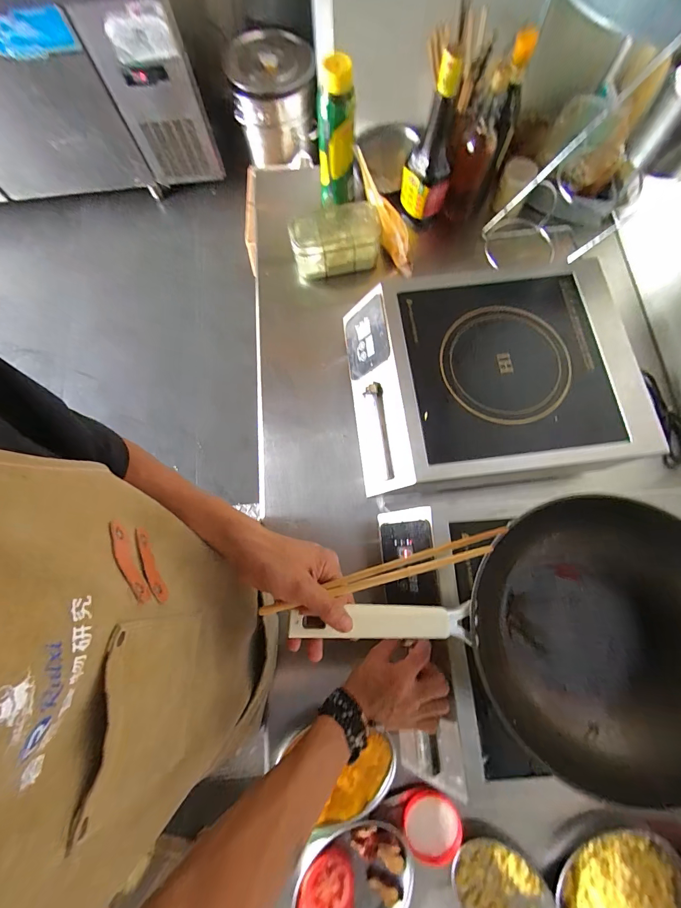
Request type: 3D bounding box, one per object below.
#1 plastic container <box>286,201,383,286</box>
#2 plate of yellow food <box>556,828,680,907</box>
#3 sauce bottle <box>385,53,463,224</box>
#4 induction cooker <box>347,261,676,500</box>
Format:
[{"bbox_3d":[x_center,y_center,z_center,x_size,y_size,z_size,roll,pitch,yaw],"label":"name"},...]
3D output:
[{"bbox_3d":[-0.011,-0.437,0.739,0.179,0.087,0.103,-5,75,1],"label":"plastic container"},{"bbox_3d":[0.388,0.594,0.469,0.177,0.048,0.128,-21,76,-4],"label":"plate of yellow food"},{"bbox_3d":[0.173,-0.585,0.687,0.098,0.270,0.090,-2,75,1],"label":"sauce bottle"},{"bbox_3d":[0.246,-0.127,0.605,0.451,0.118,0.361,-8,75,0],"label":"induction cooker"}]

